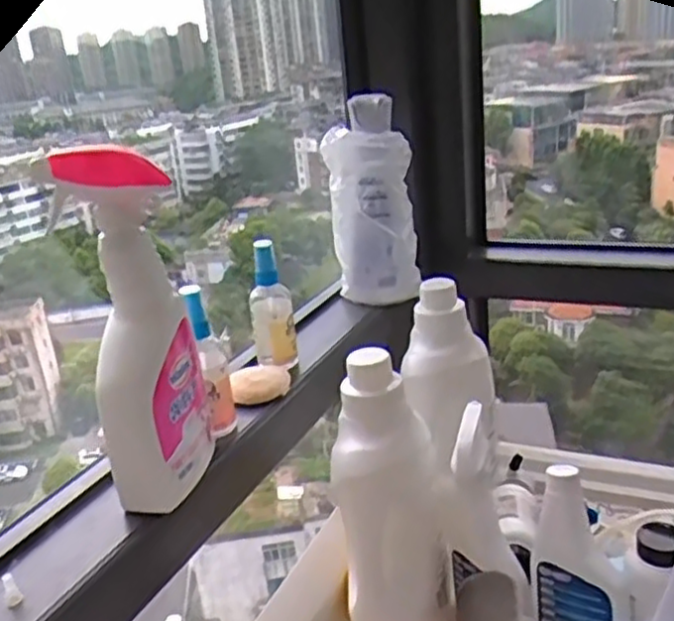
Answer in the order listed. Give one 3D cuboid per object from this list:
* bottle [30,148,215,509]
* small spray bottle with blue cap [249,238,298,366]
[{"bbox_3d":[-0.144,0.013,0.539,0.080,0.252,0.092,-7,21,-9],"label":"bottle"},{"bbox_3d":[-0.068,-0.011,0.756,0.041,0.119,0.034,-7,21,-9],"label":"small spray bottle with blue cap"}]

